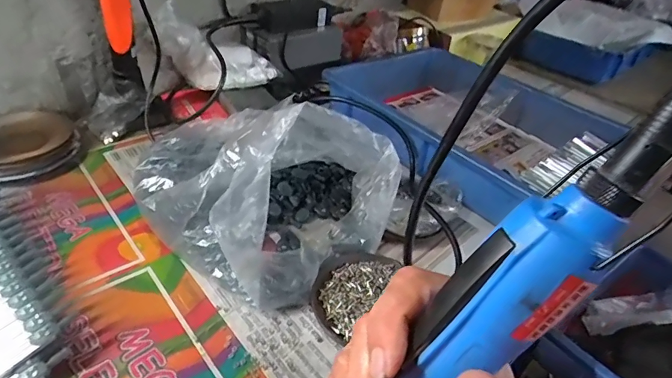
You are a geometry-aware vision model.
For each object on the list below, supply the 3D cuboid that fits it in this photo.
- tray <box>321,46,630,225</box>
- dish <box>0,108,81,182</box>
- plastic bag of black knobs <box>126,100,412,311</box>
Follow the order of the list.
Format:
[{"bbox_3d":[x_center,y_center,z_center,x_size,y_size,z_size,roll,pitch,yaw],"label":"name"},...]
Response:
[{"bbox_3d":[0.191,-0.119,0.691,0.323,0.100,0.393,-22,46,-34],"label":"tray"},{"bbox_3d":[-0.398,-0.060,0.543,0.121,0.023,0.126,5,37,-4],"label":"dish"},{"bbox_3d":[-0.083,-0.024,0.468,0.265,0.128,0.216,31,43,28],"label":"plastic bag of black knobs"}]

